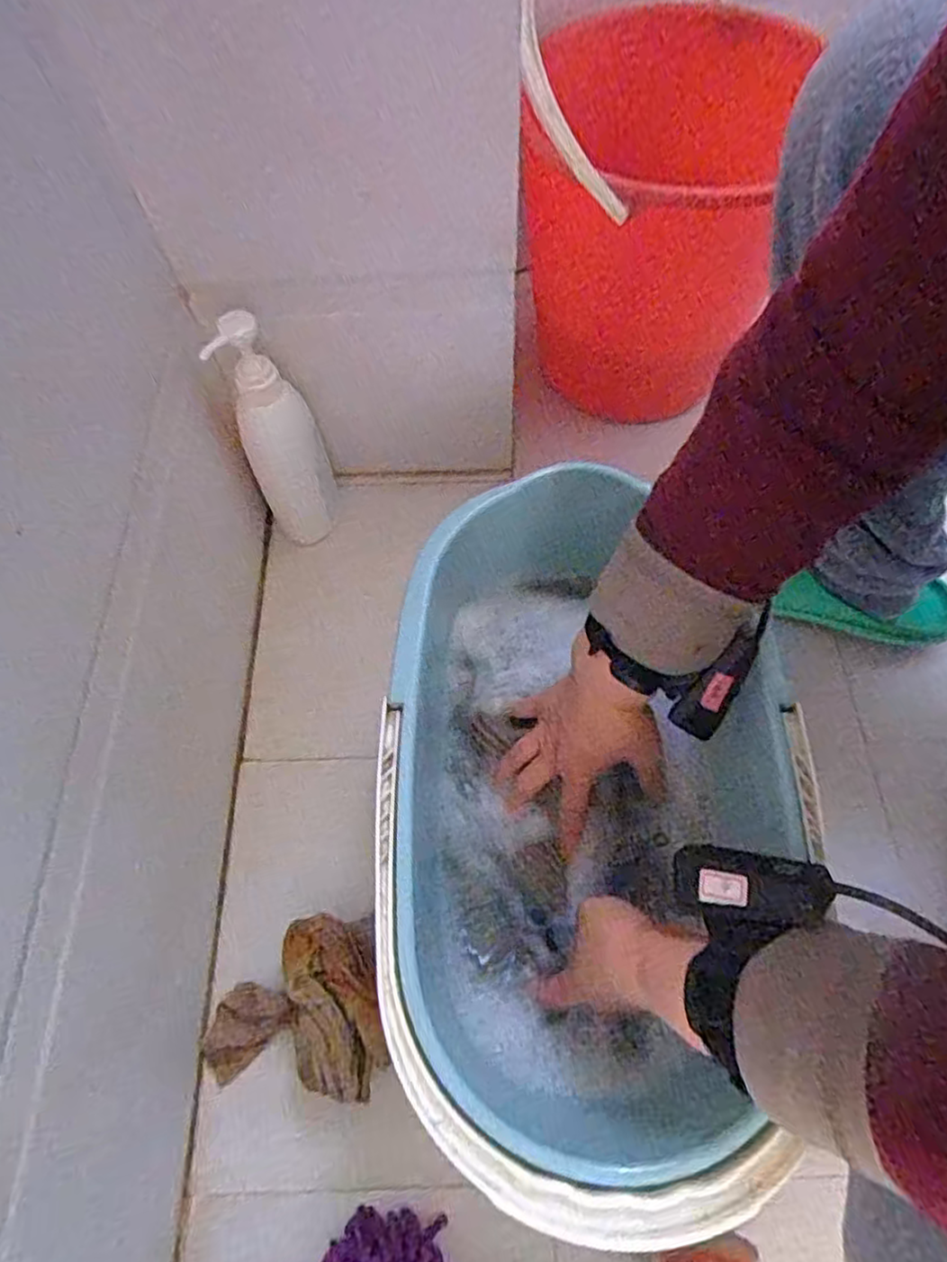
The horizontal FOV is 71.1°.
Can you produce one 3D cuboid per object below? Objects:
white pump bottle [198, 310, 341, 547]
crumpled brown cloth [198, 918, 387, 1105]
[{"bbox_3d":[-0.169,-0.167,0.593,0.068,0.230,0.065,-17,65,-7],"label":"white pump bottle"},{"bbox_3d":[-0.129,0.270,0.482,0.133,0.055,0.109,-1,64,1],"label":"crumpled brown cloth"}]

